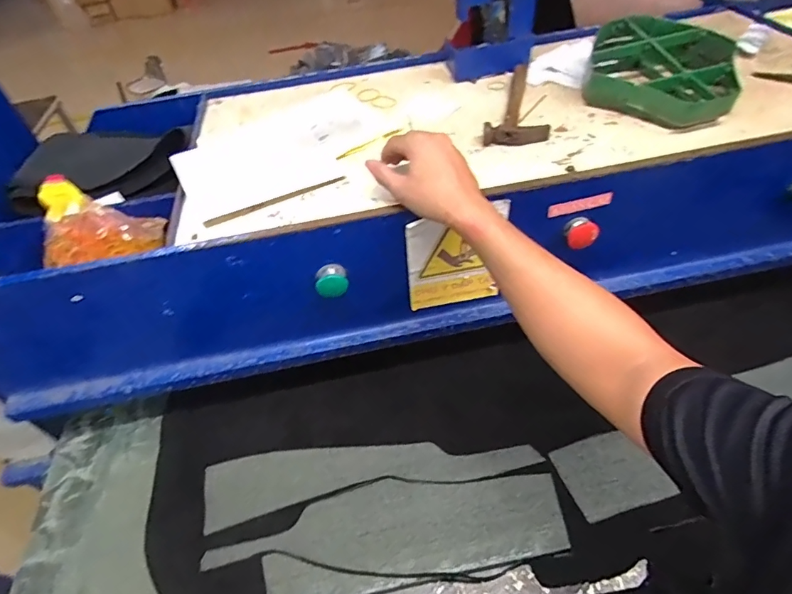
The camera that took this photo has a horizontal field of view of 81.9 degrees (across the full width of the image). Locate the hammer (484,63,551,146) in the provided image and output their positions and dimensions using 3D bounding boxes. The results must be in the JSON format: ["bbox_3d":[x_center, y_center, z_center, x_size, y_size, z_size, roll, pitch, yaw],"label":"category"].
[{"bbox_3d":[0.187,-0.286,0.674,0.084,0.026,0.228,8,49,14],"label":"hammer"}]

